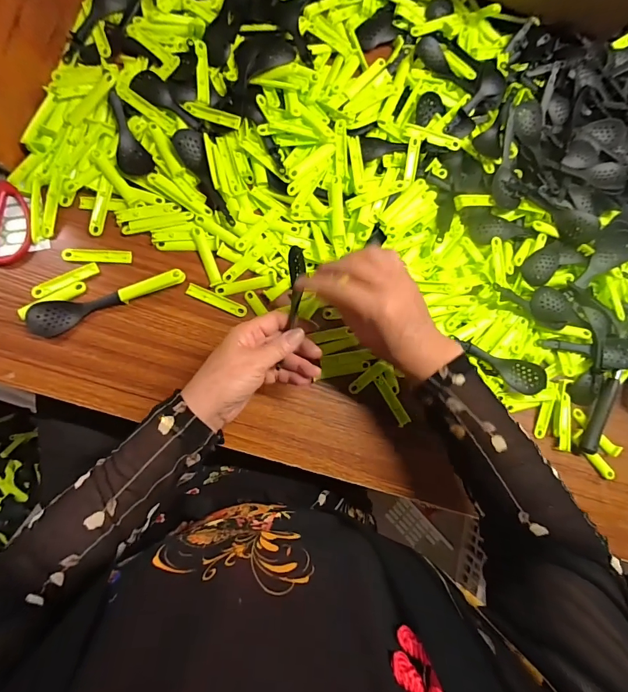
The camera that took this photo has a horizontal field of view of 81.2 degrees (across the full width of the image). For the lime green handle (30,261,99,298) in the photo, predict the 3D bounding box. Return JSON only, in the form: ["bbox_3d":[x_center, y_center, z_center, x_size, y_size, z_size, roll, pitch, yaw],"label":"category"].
[{"bbox_3d":[-0.295,-0.078,0.436,0.076,0.006,0.016,-27,88,-7],"label":"lime green handle"}]

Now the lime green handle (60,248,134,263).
[{"bbox_3d":[-0.260,-0.109,0.440,0.076,0.005,0.018,0,85,-6],"label":"lime green handle"}]

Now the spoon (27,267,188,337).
[{"bbox_3d":[-0.240,-0.058,0.426,0.176,0.023,0.040,-22,87,-7],"label":"spoon"}]

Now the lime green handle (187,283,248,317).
[{"bbox_3d":[-0.118,-0.055,0.445,0.075,0.004,0.015,23,83,-3],"label":"lime green handle"}]

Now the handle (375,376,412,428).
[{"bbox_3d":[0.099,0.068,0.462,0.014,0.009,0.069,-29,88,-7],"label":"handle"}]

